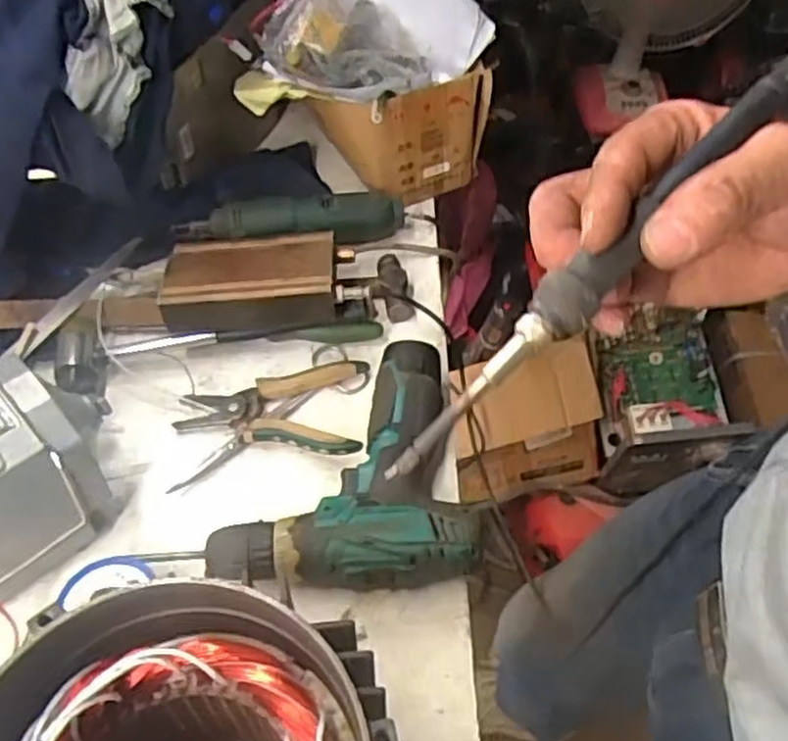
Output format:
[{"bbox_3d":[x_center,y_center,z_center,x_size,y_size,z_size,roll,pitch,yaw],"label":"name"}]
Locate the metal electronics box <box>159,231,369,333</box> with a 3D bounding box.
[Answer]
[{"bbox_3d":[-0.121,-0.082,0.648,0.153,0.043,0.092,-4,52,-5],"label":"metal electronics box"}]

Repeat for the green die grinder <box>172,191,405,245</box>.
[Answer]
[{"bbox_3d":[-0.099,-0.145,0.728,0.214,0.036,0.039,-6,53,-6],"label":"green die grinder"}]

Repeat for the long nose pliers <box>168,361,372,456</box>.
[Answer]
[{"bbox_3d":[-0.101,0.030,0.615,0.150,0.026,0.093,2,52,0],"label":"long nose pliers"}]

